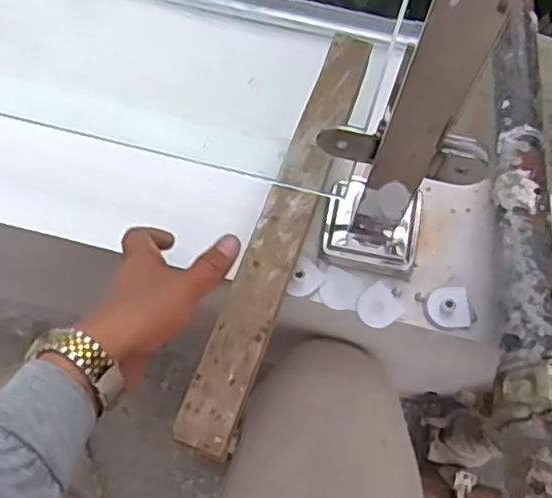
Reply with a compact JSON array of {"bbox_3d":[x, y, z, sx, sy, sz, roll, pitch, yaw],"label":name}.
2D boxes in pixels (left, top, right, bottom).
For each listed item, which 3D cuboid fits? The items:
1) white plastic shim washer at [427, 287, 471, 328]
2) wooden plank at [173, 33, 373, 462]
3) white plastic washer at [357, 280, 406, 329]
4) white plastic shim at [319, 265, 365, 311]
[{"bbox_3d":[0.152,0.051,0.585,0.037,0.005,0.035,-1,68,-4],"label":"white plastic shim washer"},{"bbox_3d":[0.006,-0.022,0.553,0.045,0.017,0.382,18,68,4],"label":"wooden plank"},{"bbox_3d":[0.090,0.051,0.584,0.036,0.004,0.036,-40,72,-9],"label":"white plastic washer"},{"bbox_3d":[0.057,0.037,0.590,0.034,0.004,0.037,20,69,5],"label":"white plastic shim"}]

